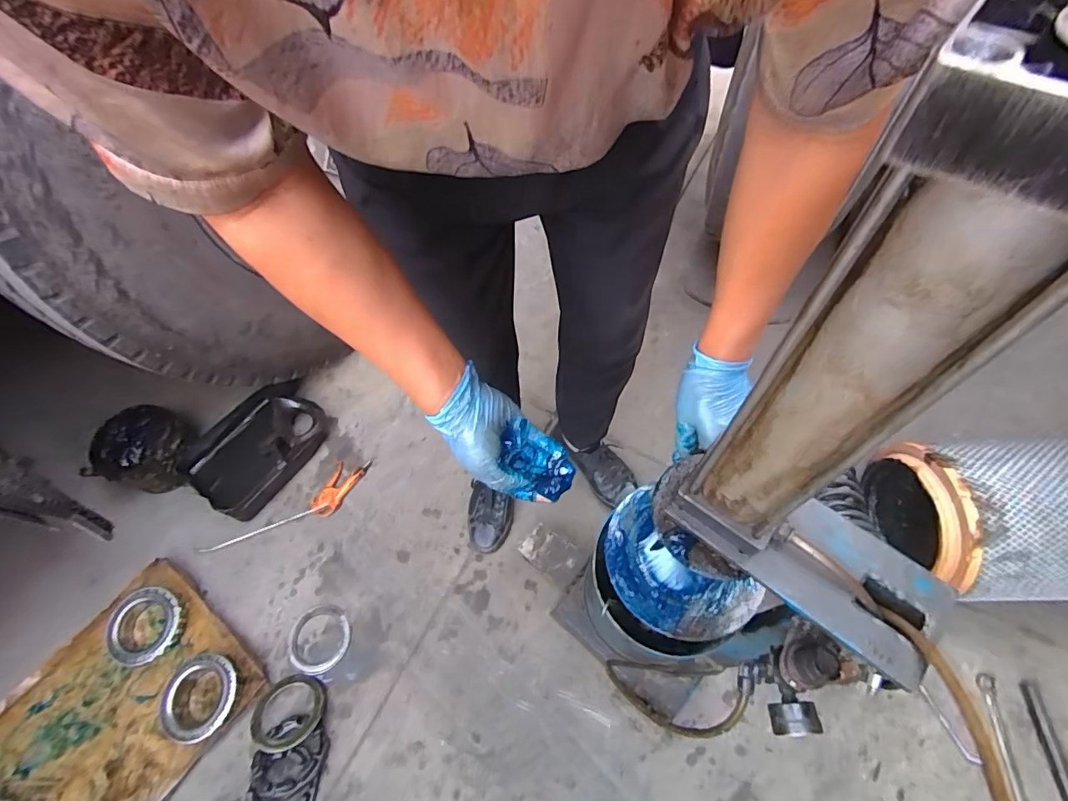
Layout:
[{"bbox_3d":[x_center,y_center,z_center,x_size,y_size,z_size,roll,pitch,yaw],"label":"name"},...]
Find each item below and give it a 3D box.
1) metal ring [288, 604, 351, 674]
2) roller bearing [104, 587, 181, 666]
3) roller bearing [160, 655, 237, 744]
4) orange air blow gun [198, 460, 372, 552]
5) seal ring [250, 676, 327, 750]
[{"bbox_3d":[-0.426,0.472,0.967,0.117,0.011,0.120,-2,60,3],"label":"metal ring"},{"bbox_3d":[-0.787,0.455,0.989,0.133,0.030,0.142,-2,60,3],"label":"roller bearing"},{"bbox_3d":[-0.621,0.556,0.912,0.138,0.037,0.133,-2,60,3],"label":"roller bearing"},{"bbox_3d":[-0.542,0.255,1.095,0.384,0.022,0.117,-35,64,-16],"label":"orange air blow gun"},{"bbox_3d":[-0.452,0.570,0.893,0.132,0.030,0.114,-7,60,0],"label":"seal ring"}]

